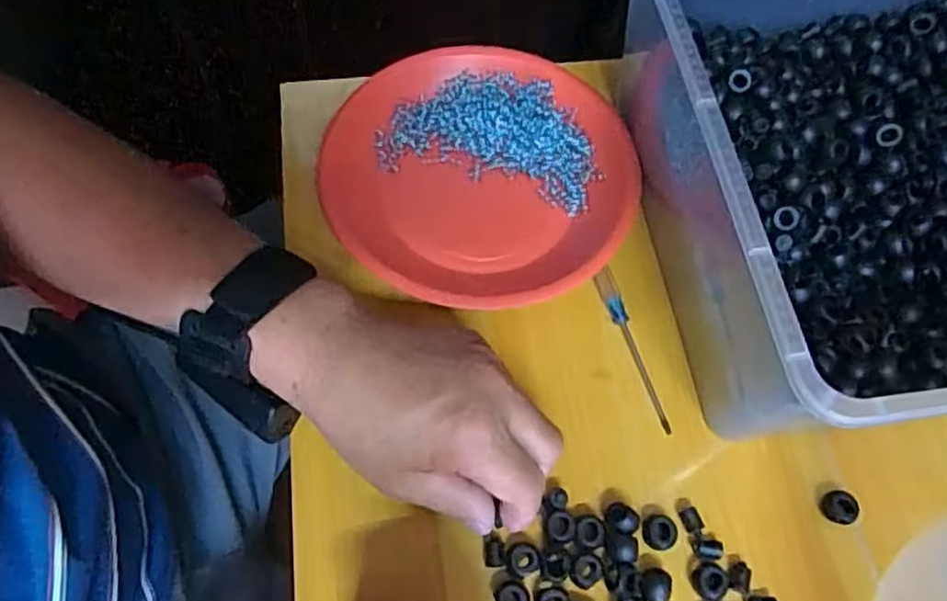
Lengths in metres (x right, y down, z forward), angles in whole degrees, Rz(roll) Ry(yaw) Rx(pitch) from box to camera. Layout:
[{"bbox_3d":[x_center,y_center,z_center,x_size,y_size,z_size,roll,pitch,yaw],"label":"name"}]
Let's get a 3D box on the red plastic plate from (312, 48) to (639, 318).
[{"bbox_3d":[0.003,-0.080,0.445,0.193,0.033,0.190,1,65,-3],"label":"red plastic plate"}]

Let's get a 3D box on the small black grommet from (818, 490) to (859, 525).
[{"bbox_3d":[0.200,0.113,0.372,0.016,0.011,0.017,-9,66,-8],"label":"small black grommet"}]

